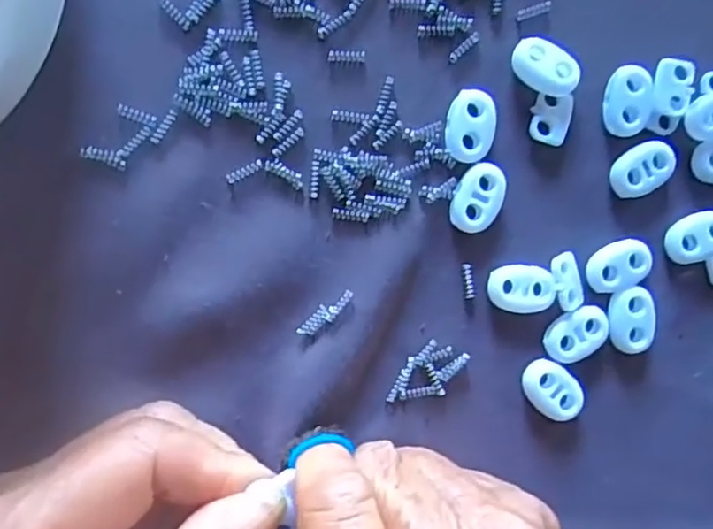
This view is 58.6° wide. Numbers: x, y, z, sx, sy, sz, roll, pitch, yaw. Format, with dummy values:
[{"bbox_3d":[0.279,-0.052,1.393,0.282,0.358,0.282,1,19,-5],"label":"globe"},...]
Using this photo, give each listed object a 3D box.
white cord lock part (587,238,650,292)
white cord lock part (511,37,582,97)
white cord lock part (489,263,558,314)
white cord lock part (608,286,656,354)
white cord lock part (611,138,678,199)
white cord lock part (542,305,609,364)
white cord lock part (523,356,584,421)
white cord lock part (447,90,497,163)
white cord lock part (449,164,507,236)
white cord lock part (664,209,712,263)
[{"bbox_3d":[0.088,0.001,0.210,0.022,0.004,0.015,-24,95,-6],"label":"white cord lock part"},{"bbox_3d":[0.060,-0.063,0.203,0.022,0.008,0.014,27,88,-8],"label":"white cord lock part"},{"bbox_3d":[0.054,0.008,0.207,0.021,0.005,0.016,0,92,-8],"label":"white cord lock part"},{"bbox_3d":[0.092,0.019,0.212,0.015,0.005,0.021,-2,92,-8],"label":"white cord lock part"},{"bbox_3d":[0.095,-0.032,0.210,0.022,0.005,0.015,-28,96,-6],"label":"white cord lock part"},{"bbox_3d":[0.073,0.023,0.209,0.022,0.004,0.015,-30,96,-6],"label":"white cord lock part"},{"bbox_3d":[0.065,0.041,0.211,0.022,0.007,0.016,44,86,-7],"label":"white cord lock part"},{"bbox_3d":[0.036,-0.044,0.202,0.015,0.005,0.023,6,91,-8],"label":"white cord lock part"},{"bbox_3d":[0.038,-0.021,0.204,0.015,0.005,0.022,29,88,-8],"label":"white cord lock part"},{"bbox_3d":[0.115,-0.009,0.213,0.022,0.006,0.015,-19,95,-7],"label":"white cord lock part"}]

